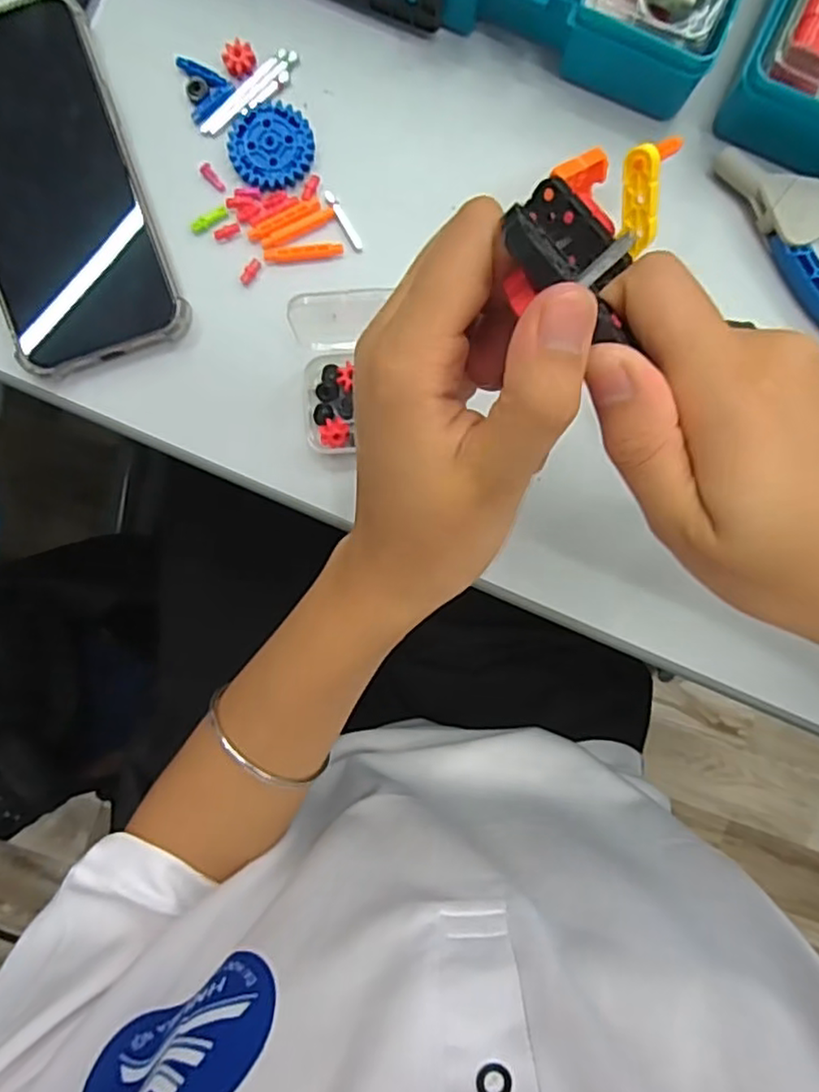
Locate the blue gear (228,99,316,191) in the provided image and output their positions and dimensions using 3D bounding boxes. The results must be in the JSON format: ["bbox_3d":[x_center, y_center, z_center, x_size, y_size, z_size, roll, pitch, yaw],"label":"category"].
[{"bbox_3d":[-0.065,-0.190,0.304,0.038,0.005,0.037,0,91,0],"label":"blue gear"}]

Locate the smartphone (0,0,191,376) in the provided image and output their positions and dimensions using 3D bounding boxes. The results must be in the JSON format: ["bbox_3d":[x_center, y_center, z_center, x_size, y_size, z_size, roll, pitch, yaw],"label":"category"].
[{"bbox_3d":[-0.168,-0.168,0.301,0.079,0.015,0.164,-19,92,0],"label":"smartphone"}]

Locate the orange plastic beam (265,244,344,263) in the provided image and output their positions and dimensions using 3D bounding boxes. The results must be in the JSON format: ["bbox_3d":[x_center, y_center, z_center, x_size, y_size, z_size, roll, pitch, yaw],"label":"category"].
[{"bbox_3d":[-0.051,-0.140,0.305,0.038,0.004,0.006,-5,92,0],"label":"orange plastic beam"}]

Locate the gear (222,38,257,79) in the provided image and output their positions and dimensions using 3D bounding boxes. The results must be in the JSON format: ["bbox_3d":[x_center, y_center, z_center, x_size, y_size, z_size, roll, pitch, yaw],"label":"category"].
[{"bbox_3d":[-0.080,-0.231,0.303,0.015,0.006,0.014,0,91,0],"label":"gear"}]

